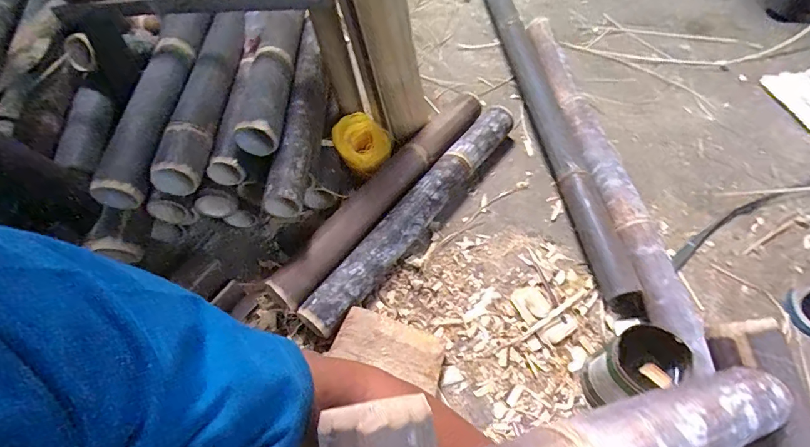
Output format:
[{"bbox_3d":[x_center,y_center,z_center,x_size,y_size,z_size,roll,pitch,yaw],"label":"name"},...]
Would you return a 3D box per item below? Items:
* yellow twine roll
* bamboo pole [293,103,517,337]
[{"bbox_3d":[-0.102,-0.171,0.929,0.115,0.090,0.115,0,90,-19],"label":"yellow twine roll"},{"bbox_3d":[0.032,-0.029,0.820,0.075,0.075,0.595,31,62,21],"label":"bamboo pole"}]

